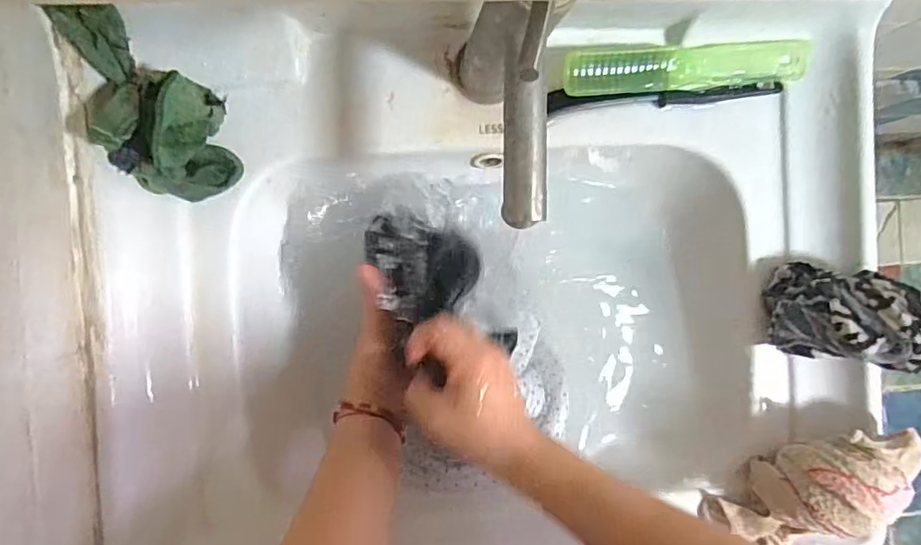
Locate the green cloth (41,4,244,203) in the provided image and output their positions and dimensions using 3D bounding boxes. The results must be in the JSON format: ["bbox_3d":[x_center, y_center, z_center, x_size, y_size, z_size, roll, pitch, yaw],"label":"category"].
[{"bbox_3d":[-0.221,-0.122,0.400,0.082,0.057,0.149,-28,96,-6],"label":"green cloth"}]

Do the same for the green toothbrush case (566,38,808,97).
[{"bbox_3d":[0.183,-0.167,0.464,0.200,0.019,0.032,-5,93,-8],"label":"green toothbrush case"}]

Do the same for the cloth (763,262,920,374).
[{"bbox_3d":[0.301,0.034,0.444,0.080,0.088,0.074,3,92,-8],"label":"cloth"}]

